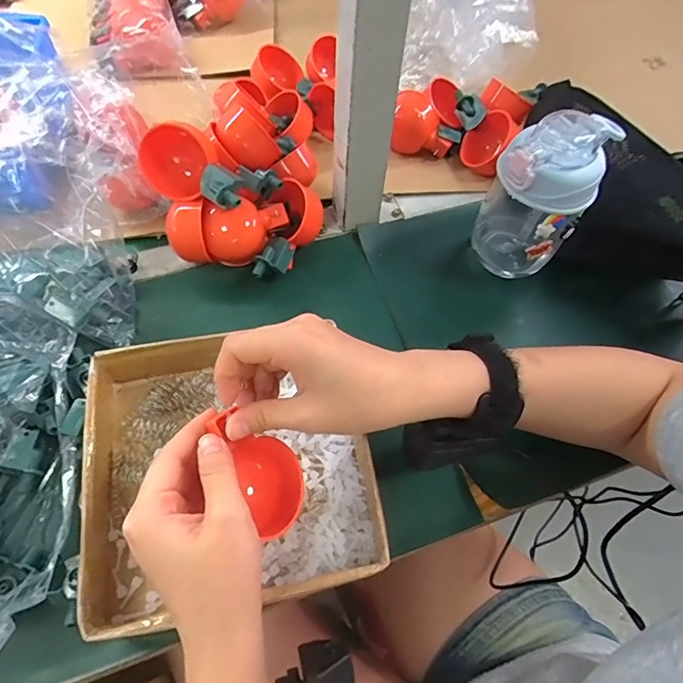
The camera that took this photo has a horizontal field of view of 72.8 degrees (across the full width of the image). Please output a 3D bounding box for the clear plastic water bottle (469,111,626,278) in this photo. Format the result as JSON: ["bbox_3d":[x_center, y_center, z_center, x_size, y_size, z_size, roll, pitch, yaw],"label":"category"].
[{"bbox_3d":[0.173,-0.126,0.416,0.078,0.146,0.080,24,61,10],"label":"clear plastic water bottle"}]

